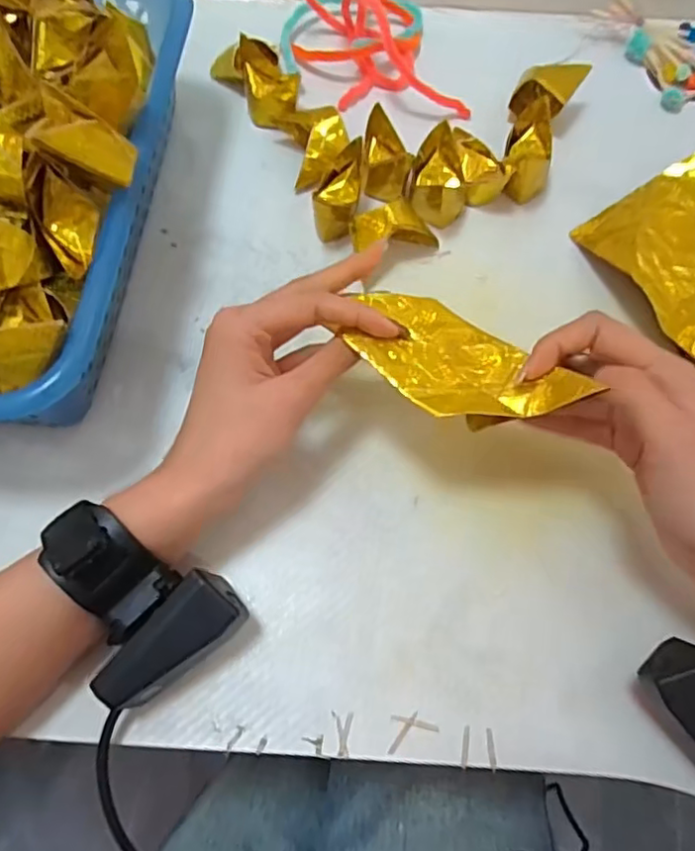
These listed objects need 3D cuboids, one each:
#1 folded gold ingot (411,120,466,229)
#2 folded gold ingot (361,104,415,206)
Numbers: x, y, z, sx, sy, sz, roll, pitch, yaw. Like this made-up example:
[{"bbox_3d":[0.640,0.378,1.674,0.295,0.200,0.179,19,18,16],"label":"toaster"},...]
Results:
[{"bbox_3d":[0.063,-0.166,0.416,0.035,0.038,0.055,8,67,4],"label":"folded gold ingot"},{"bbox_3d":[0.027,-0.183,0.420,0.032,0.040,0.044,3,67,1],"label":"folded gold ingot"}]

